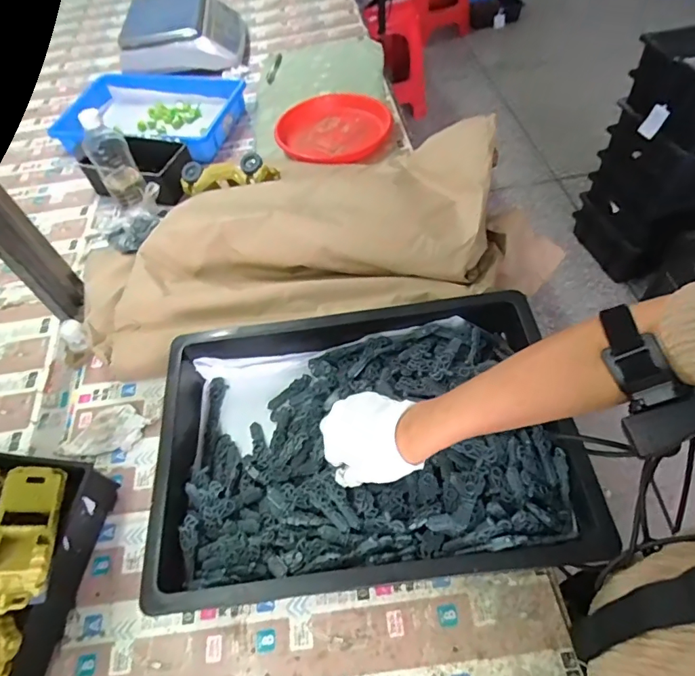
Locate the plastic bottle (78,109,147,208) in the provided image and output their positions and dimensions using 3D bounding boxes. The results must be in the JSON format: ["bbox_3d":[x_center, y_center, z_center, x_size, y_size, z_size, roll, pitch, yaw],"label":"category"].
[{"bbox_3d":[-0.371,-0.284,0.744,0.060,0.140,0.066,-28,57,-14],"label":"plastic bottle"}]

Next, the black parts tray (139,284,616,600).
[{"bbox_3d":[0.013,0.116,0.545,0.430,0.101,0.313,-7,54,1],"label":"black parts tray"}]

